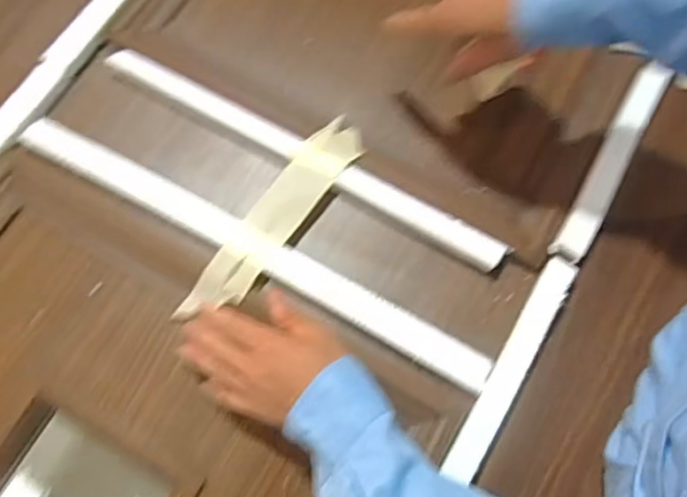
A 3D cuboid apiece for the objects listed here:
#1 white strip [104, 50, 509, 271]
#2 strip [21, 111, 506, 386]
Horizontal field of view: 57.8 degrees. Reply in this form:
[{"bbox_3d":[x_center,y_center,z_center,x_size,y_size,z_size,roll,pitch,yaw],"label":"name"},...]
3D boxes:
[{"bbox_3d":[-0.044,-0.095,0.627,0.444,0.019,0.023,28,74,9],"label":"white strip"},{"bbox_3d":[-0.091,-0.004,0.597,0.500,0.011,0.035,28,74,9],"label":"strip"}]

